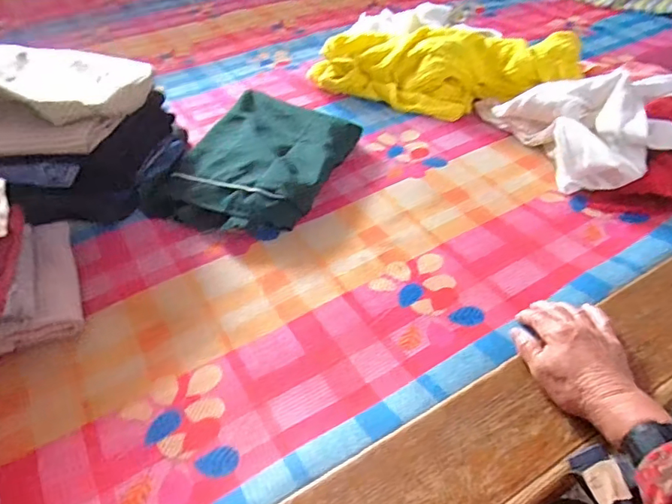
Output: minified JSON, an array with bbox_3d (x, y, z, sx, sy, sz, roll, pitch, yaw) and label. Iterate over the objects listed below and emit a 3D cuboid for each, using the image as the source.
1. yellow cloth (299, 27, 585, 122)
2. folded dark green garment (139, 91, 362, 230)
[{"bbox_3d":[0.209,-0.371,1.032,0.501,0.110,0.226,19,47,22],"label":"yellow cloth"},{"bbox_3d":[-0.135,-0.153,0.842,0.264,0.058,0.303,15,46,18],"label":"folded dark green garment"}]

